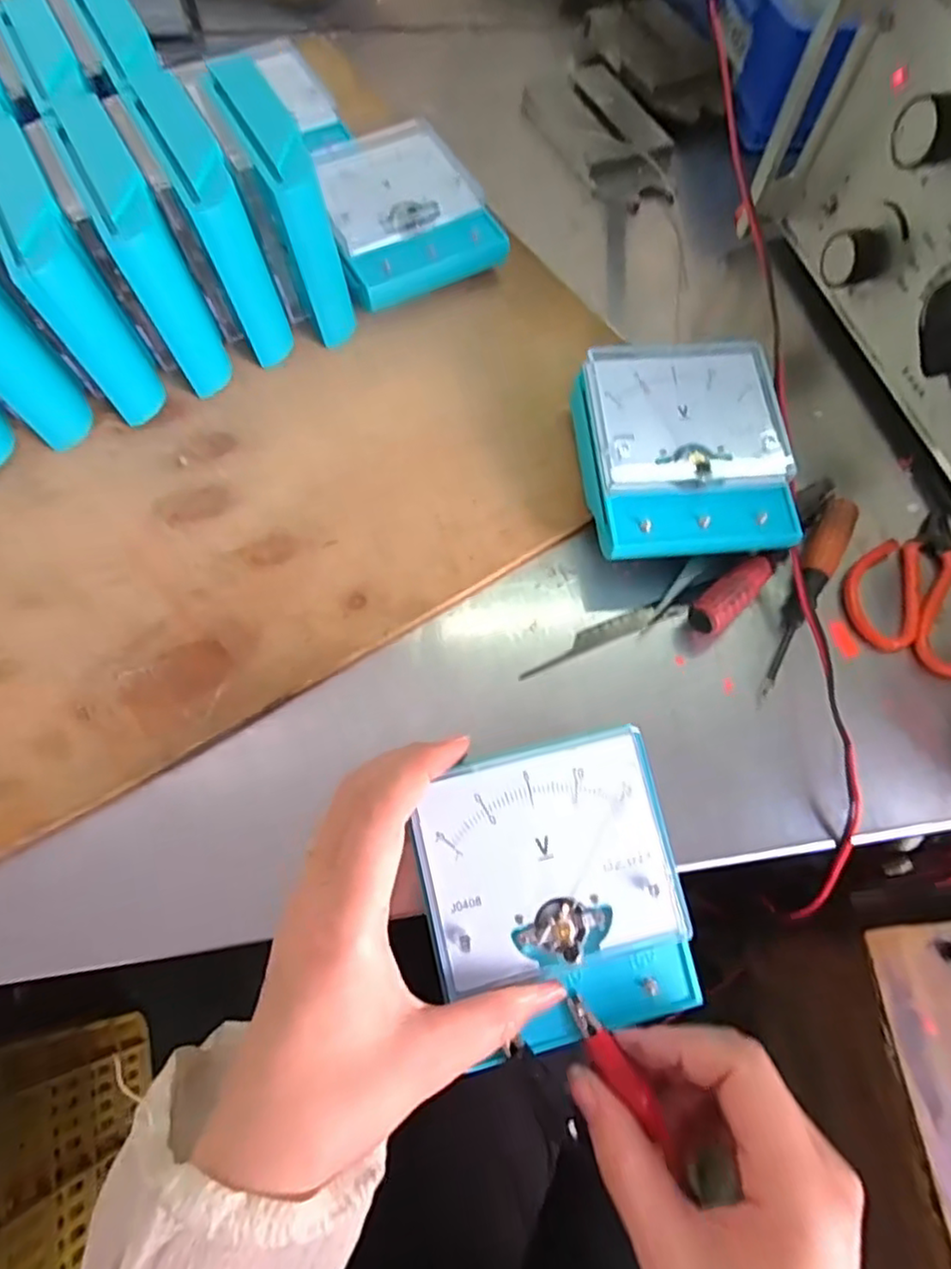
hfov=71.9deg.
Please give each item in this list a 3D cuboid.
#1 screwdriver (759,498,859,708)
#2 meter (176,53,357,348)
[{"bbox_3d":[0.175,-0.020,0.347,0.015,0.021,0.125,28,67,9],"label":"screwdriver"},{"bbox_3d":[-0.116,-0.244,0.379,0.043,0.098,0.116,-25,69,-14],"label":"meter"}]

